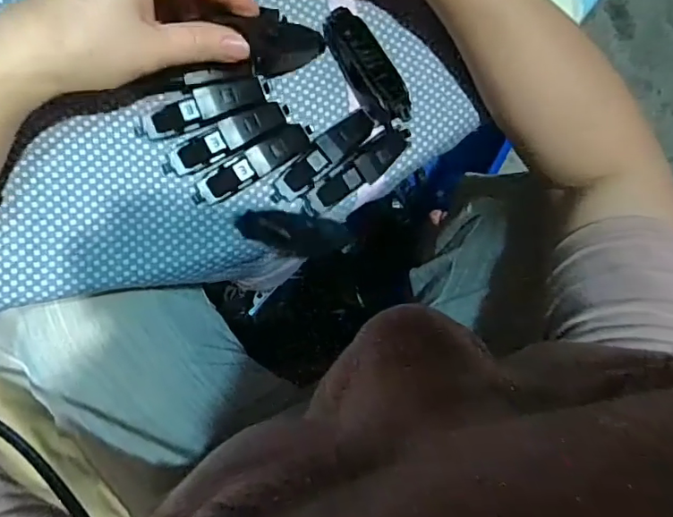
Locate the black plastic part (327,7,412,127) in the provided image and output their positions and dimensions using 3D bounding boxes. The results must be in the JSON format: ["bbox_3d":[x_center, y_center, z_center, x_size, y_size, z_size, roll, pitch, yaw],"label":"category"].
[{"bbox_3d":[0.018,-0.120,0.324,0.023,0.018,0.078,-35,94,-9],"label":"black plastic part"}]

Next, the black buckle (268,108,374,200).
[{"bbox_3d":[-0.007,-0.062,0.313,0.076,0.020,0.019,-41,95,-8],"label":"black buckle"}]

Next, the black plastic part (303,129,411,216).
[{"bbox_3d":[0.016,-0.054,0.316,0.078,0.021,0.019,-38,94,-9],"label":"black plastic part"}]

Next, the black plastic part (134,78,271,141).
[{"bbox_3d":[-0.077,-0.087,0.304,0.080,0.018,0.019,-24,92,-9],"label":"black plastic part"}]

